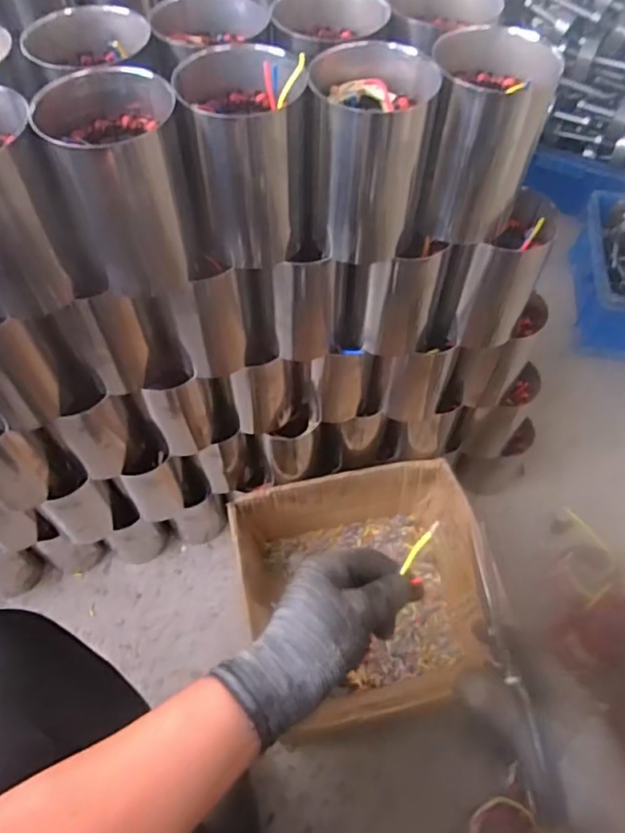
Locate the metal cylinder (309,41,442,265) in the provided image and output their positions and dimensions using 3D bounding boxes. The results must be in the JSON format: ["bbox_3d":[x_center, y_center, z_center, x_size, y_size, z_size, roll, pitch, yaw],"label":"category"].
[{"bbox_3d":[0.045,-0.207,0.476,0.085,0.146,0.081,9,58,5],"label":"metal cylinder"}]

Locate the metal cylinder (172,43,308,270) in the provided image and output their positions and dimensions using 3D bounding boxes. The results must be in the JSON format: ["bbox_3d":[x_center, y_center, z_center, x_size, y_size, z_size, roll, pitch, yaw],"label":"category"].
[{"bbox_3d":[-0.051,-0.198,0.463,0.088,0.148,0.079,3,57,1],"label":"metal cylinder"}]

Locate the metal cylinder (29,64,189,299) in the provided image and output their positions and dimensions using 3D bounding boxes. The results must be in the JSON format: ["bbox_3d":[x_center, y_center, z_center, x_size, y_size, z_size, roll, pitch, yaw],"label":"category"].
[{"bbox_3d":[-0.141,-0.174,0.454,0.088,0.146,0.078,-15,59,-10],"label":"metal cylinder"}]

